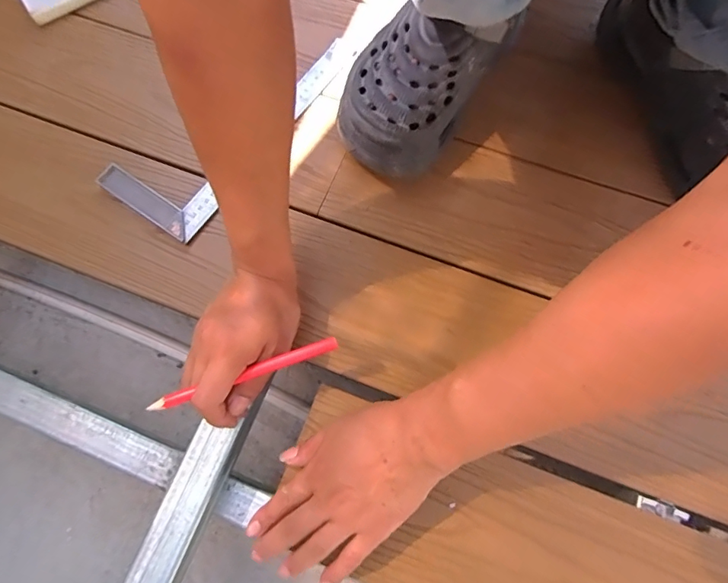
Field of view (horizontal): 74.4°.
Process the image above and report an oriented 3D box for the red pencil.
[{"bbox_3d":[-0.101,0.070,0.403,0.163,0.010,0.011,-19,75,-2],"label":"red pencil"}]

